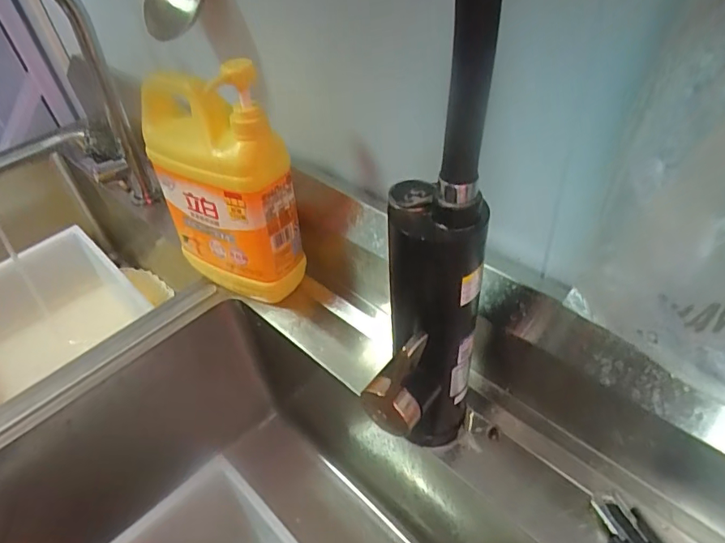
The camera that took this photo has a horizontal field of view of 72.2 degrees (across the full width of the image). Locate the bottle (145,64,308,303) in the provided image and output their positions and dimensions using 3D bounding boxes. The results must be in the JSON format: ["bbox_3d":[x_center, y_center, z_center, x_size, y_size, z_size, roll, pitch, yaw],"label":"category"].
[{"bbox_3d":[-0.141,-0.081,0.488,0.145,0.222,0.072,27,53,31],"label":"bottle"}]

